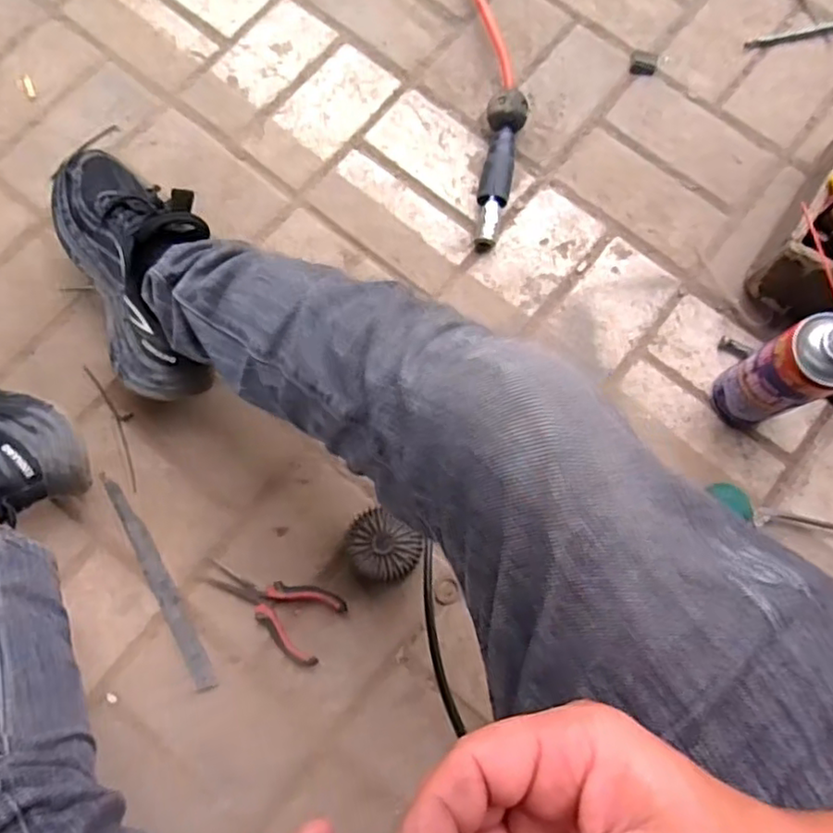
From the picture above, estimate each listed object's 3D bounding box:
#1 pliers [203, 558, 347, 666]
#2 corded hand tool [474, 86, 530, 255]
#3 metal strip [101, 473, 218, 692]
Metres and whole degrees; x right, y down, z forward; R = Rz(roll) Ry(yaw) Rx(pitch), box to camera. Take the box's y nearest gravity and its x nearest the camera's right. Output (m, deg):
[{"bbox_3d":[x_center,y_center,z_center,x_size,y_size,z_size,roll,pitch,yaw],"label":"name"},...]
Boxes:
[{"bbox_3d":[-0.139,0.174,0.609,0.132,0.012,0.066,29,78,5],"label":"pliers"},{"bbox_3d":[0.086,-0.269,0.705,0.041,0.045,0.169,12,77,1],"label":"corded hand tool"},{"bbox_3d":[-0.251,0.159,0.629,0.022,0.004,0.226,-27,79,-7],"label":"metal strip"}]

